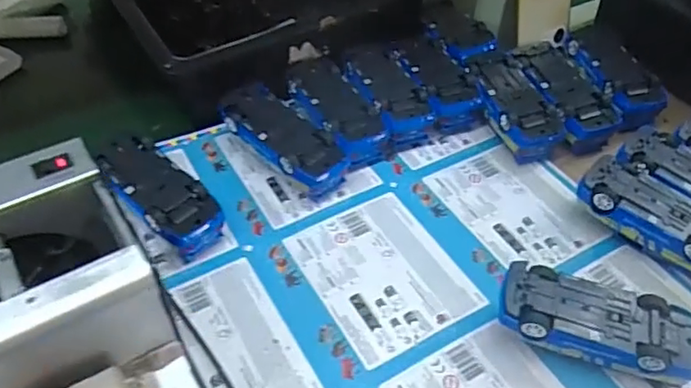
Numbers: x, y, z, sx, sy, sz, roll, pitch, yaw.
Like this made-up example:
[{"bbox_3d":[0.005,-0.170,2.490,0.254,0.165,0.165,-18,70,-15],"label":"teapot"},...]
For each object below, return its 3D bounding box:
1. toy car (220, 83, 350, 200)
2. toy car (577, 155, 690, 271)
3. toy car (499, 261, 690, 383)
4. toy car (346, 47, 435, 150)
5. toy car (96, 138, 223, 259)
[{"bbox_3d":[-0.057,-0.047,0.522,0.054,0.048,0.124,-35,57,-29],"label":"toy car"},{"bbox_3d":[0.250,0.024,0.468,0.128,0.044,0.060,35,55,27],"label":"toy car"},{"bbox_3d":[0.169,0.094,0.400,0.126,0.043,0.052,14,48,11],"label":"toy car"},{"bbox_3d":[0.037,-0.099,0.574,0.056,0.037,0.128,-16,50,-16],"label":"toy car"},{"bbox_3d":[-0.153,0.004,0.476,0.122,0.043,0.052,34,55,26],"label":"toy car"}]

